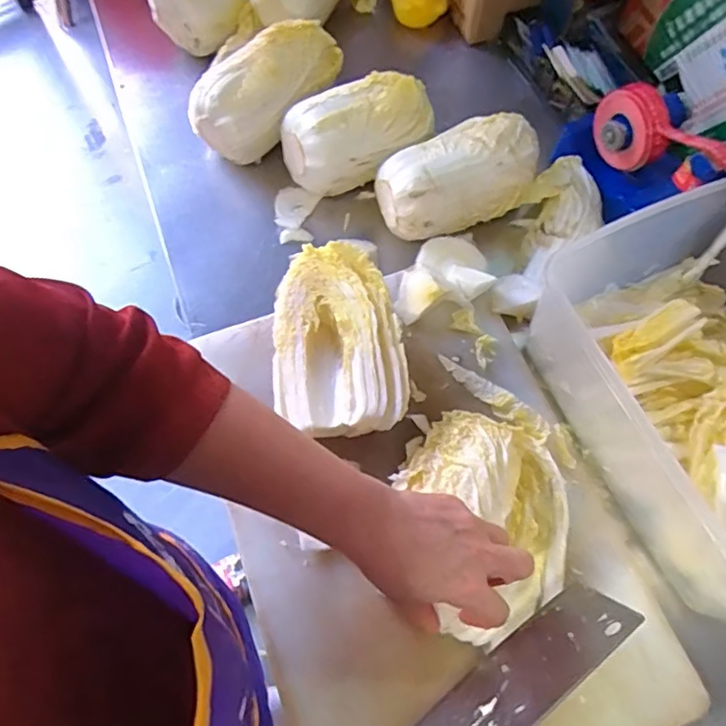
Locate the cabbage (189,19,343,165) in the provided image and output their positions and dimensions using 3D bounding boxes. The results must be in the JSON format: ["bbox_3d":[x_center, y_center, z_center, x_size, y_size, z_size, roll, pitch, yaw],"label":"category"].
[{"bbox_3d":[-0.107,-0.310,0.666,0.097,0.104,0.169,36,71,15],"label":"cabbage"}]

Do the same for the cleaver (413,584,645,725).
[{"bbox_3d":[0.041,0.232,0.334,0.281,0.082,0.028,-37,71,-15],"label":"cleaver"}]

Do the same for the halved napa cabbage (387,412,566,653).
[{"bbox_3d":[0.105,0.128,0.474,0.140,0.054,0.183,-17,67,-7],"label":"halved napa cabbage"}]

